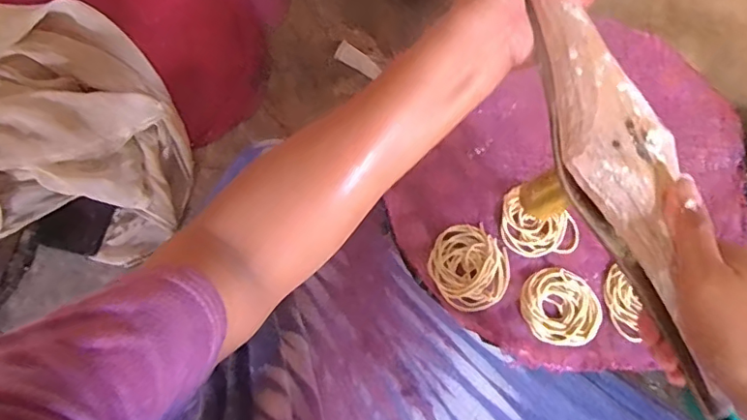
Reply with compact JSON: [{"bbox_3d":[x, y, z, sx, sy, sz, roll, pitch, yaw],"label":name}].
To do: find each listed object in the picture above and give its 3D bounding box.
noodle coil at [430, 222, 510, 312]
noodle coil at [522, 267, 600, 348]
[{"bbox_3d":[0.084,0.049,0.477,0.067,0.010,0.074,17,72,3],"label":"noodle coil"},{"bbox_3d":[0.159,0.083,0.467,0.066,0.006,0.063,1,72,-2],"label":"noodle coil"}]

